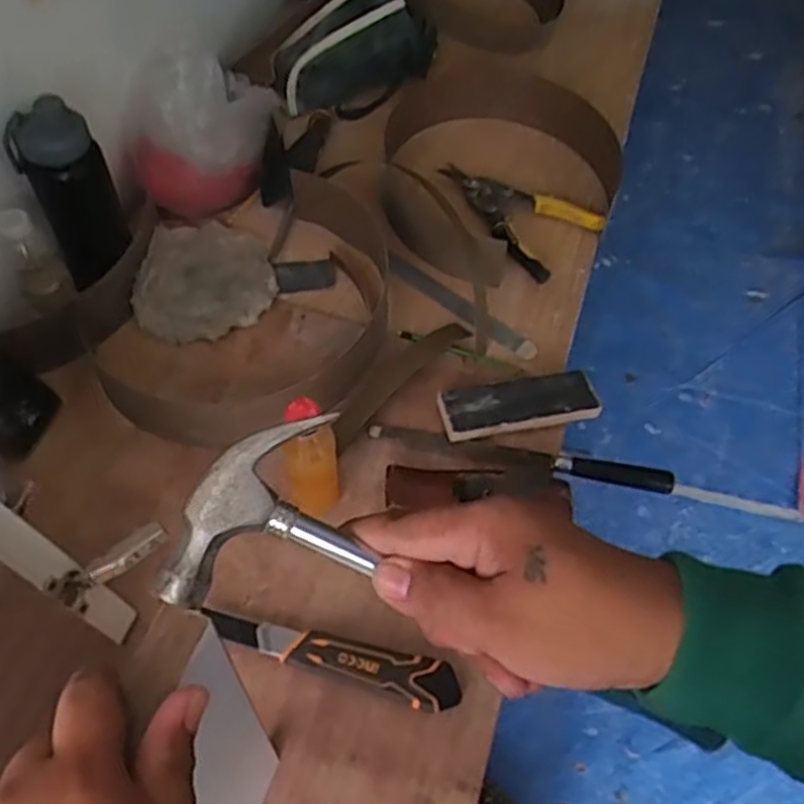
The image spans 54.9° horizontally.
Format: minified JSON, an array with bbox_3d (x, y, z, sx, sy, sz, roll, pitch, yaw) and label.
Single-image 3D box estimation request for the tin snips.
[{"bbox_3d":[0.149,-0.268,1.069,0.226,0.028,0.146,39,64,19],"label":"tin snips"}]

